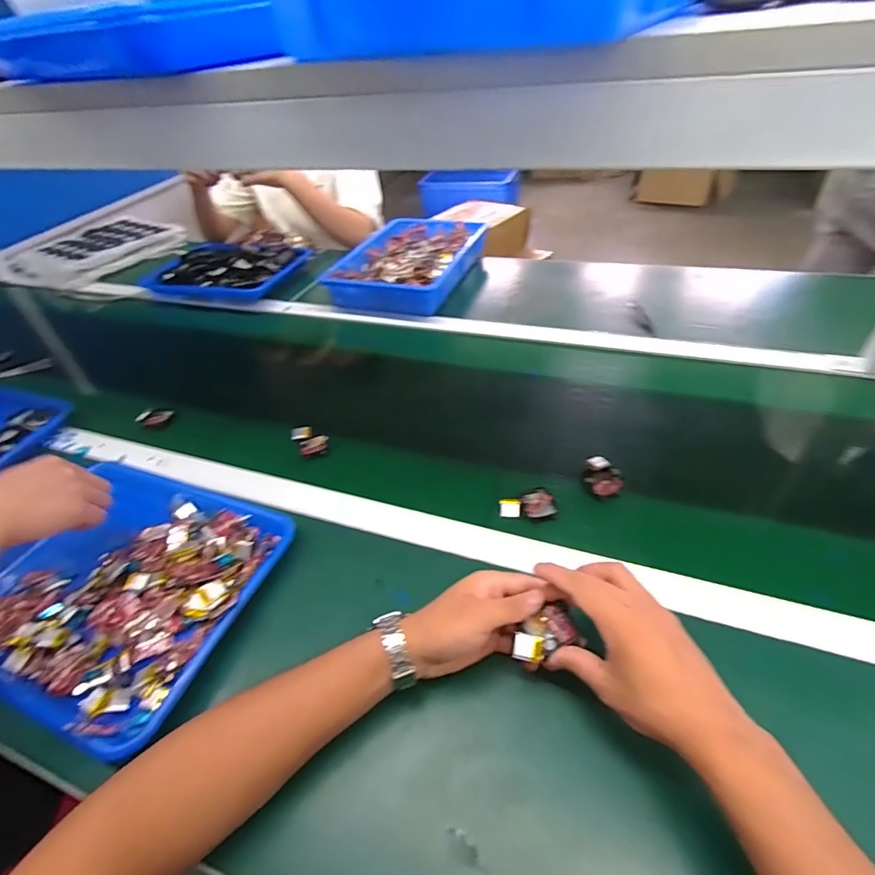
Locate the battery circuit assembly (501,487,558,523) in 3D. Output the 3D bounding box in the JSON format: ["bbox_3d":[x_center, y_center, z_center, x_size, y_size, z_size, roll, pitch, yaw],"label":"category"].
[{"bbox_3d":[0.107,0.076,0.545,0.062,0.016,0.048,5,45,12],"label":"battery circuit assembly"}]

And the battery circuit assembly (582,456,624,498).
[{"bbox_3d":[0.198,0.047,0.560,0.042,0.018,0.048,-1,44,6],"label":"battery circuit assembly"}]

